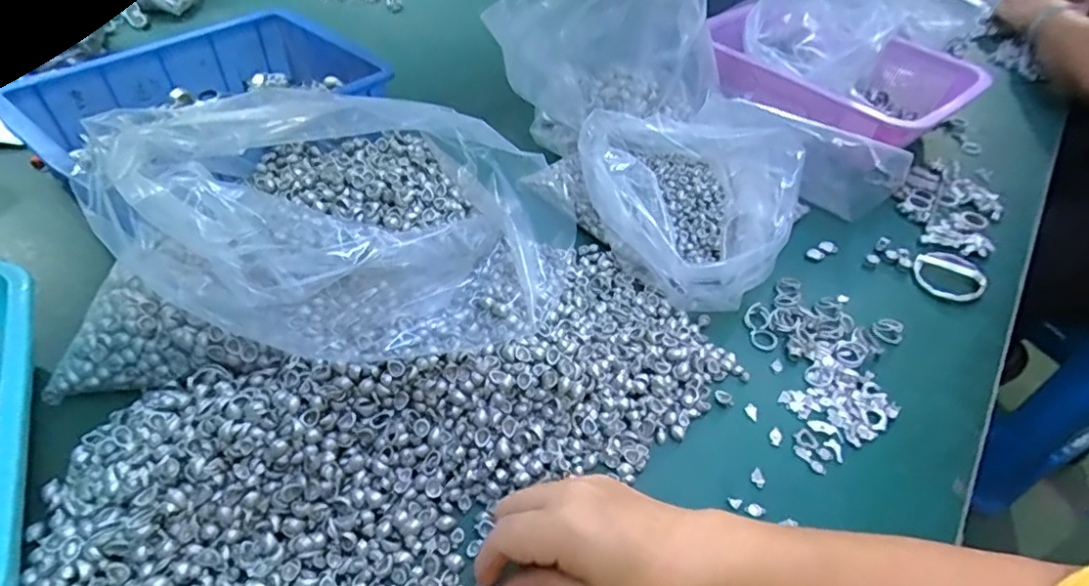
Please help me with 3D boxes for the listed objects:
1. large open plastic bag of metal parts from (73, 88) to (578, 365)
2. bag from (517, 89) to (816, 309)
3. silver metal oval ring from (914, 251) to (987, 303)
[{"bbox_3d":[-0.132,-0.064,0.442,0.287,0.119,0.242,12,47,7],"label":"large open plastic bag of metal parts"},{"bbox_3d":[0.128,-0.106,0.542,0.181,0.095,0.238,-26,54,-26],"label":"bag"},{"bbox_3d":[0.368,-0.019,0.531,0.056,0.009,0.059,6,53,12],"label":"silver metal oval ring"}]

